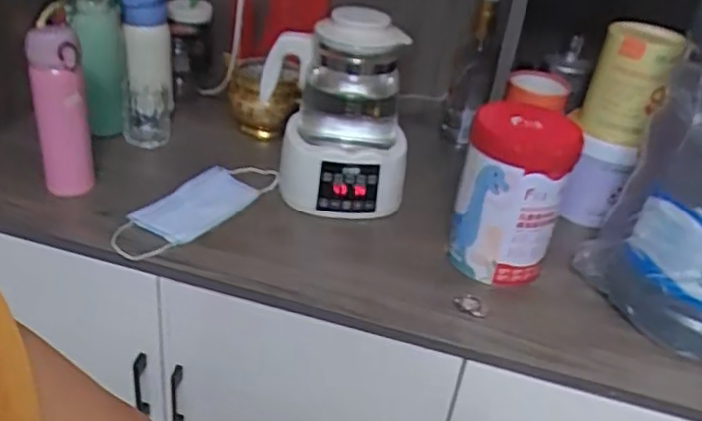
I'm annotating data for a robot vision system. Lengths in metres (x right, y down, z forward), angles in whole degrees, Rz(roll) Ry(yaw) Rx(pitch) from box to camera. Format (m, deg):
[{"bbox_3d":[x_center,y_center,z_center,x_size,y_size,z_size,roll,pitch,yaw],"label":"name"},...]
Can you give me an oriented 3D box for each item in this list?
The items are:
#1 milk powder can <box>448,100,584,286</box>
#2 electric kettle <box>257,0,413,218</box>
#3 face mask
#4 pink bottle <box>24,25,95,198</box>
[{"bbox_3d":[0.197,-0.022,0.833,0.131,0.198,0.123,12,32,8],"label":"milk powder can"},{"bbox_3d":[-0.019,-0.130,0.901,0.194,0.248,0.137,4,32,-4],"label":"electric kettle"},{"bbox_3d":[-0.203,-0.010,0.899,0.096,0.020,0.272,21,35,22],"label":"face mask"},{"bbox_3d":[-0.356,-0.110,0.825,0.058,0.222,0.059,-8,35,-22],"label":"pink bottle"}]

